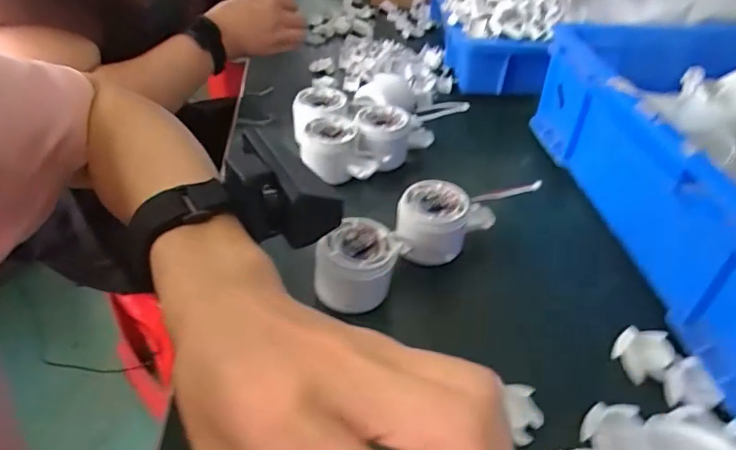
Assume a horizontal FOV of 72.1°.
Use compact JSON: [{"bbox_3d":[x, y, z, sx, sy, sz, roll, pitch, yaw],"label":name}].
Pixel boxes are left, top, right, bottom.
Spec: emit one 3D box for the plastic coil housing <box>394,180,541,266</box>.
[{"bbox_3d":[0.069,-0.011,0.432,0.111,0.052,0.059,-18,45,-21],"label":"plastic coil housing"}]

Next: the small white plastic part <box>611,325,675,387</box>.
[{"bbox_3d":[0.203,0.094,0.374,0.036,0.016,0.041,28,48,26],"label":"small white plastic part"}]

